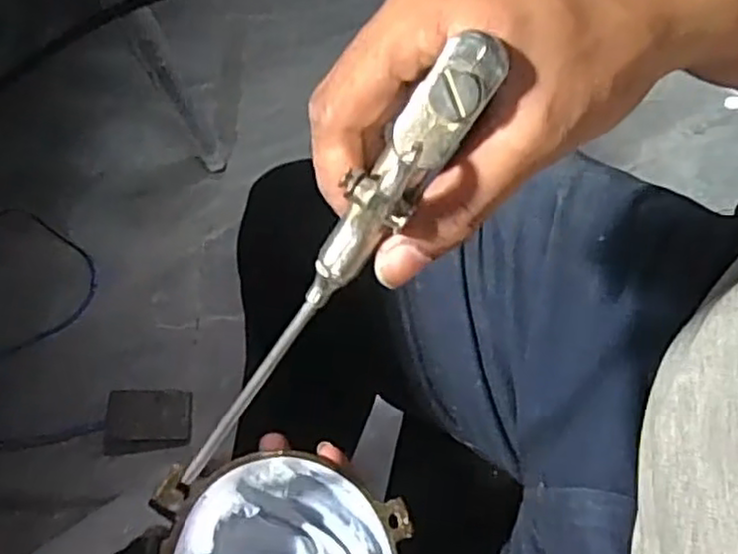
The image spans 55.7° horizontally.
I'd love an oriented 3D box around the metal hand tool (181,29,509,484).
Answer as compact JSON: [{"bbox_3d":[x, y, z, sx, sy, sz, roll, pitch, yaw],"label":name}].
[{"bbox_3d":[-0.018,0.007,0.227,0.020,0.185,0.017,46,29,20],"label":"metal hand tool"}]

